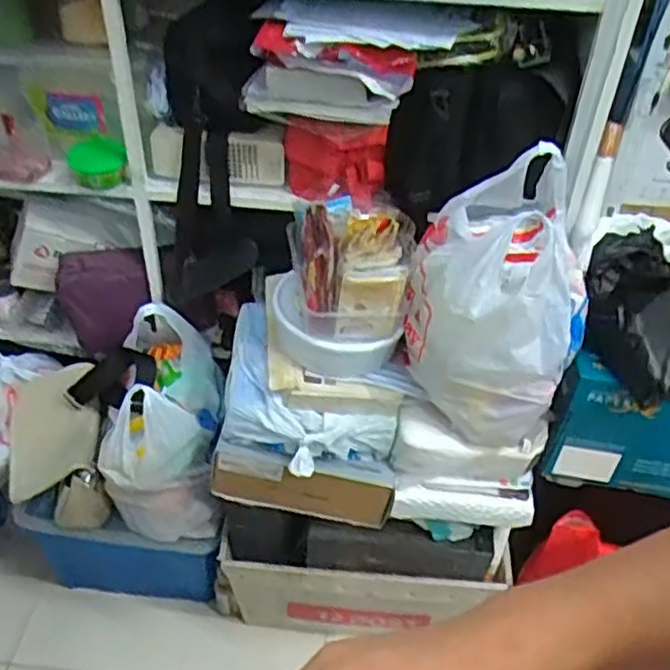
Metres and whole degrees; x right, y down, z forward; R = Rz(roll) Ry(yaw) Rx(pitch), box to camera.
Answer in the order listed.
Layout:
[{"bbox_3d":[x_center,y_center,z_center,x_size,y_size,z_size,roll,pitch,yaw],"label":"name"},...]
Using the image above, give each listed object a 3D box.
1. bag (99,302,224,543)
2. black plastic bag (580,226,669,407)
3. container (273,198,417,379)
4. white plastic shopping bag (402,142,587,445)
[{"bbox_3d":[-0.292,0.156,1.251,0.182,0.322,0.290,1,42,-3],"label":"bag"},{"bbox_3d":[0.486,-0.034,1.032,0.235,0.162,0.224,34,50,30],"label":"black plastic bag"},{"bbox_3d":[0.007,-0.083,1.063,0.185,0.198,0.215,0,42,-4],"label":"container"},{"bbox_3d":[0.224,-0.050,1.012,0.235,0.321,0.233,1,42,-3],"label":"white plastic shopping bag"}]

